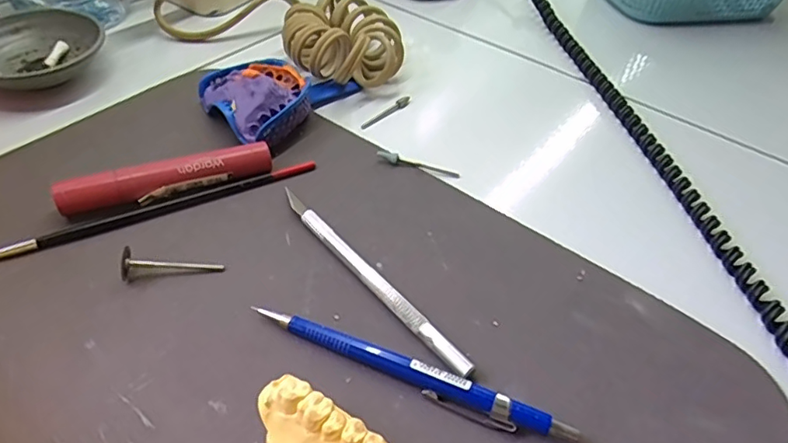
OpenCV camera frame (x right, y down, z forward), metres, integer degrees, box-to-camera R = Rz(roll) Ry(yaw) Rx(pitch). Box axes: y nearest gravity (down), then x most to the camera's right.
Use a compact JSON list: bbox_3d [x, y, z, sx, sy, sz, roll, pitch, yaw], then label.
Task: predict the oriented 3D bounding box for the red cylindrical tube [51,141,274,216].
[{"bbox_3d":[-0.117,-0.022,0.282,0.105,0.018,0.013,-15,48,-18],"label":"red cylindrical tube"}]

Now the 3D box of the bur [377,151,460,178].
[{"bbox_3d":[0.014,-0.033,0.313,0.048,0.005,0.005,14,46,9],"label":"bur"}]

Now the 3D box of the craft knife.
[{"bbox_3d":[-0.013,0.024,0.253,0.008,0.007,0.133,-30,55,-29],"label":"craft knife"}]

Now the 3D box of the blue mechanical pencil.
[{"bbox_3d":[0.005,0.060,0.218,0.133,0.011,0.012,21,48,16],"label":"blue mechanical pencil"}]

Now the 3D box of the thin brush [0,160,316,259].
[{"bbox_3d":[-0.123,-0.008,0.278,0.169,0.005,0.010,-19,50,-21],"label":"thin brush"}]

